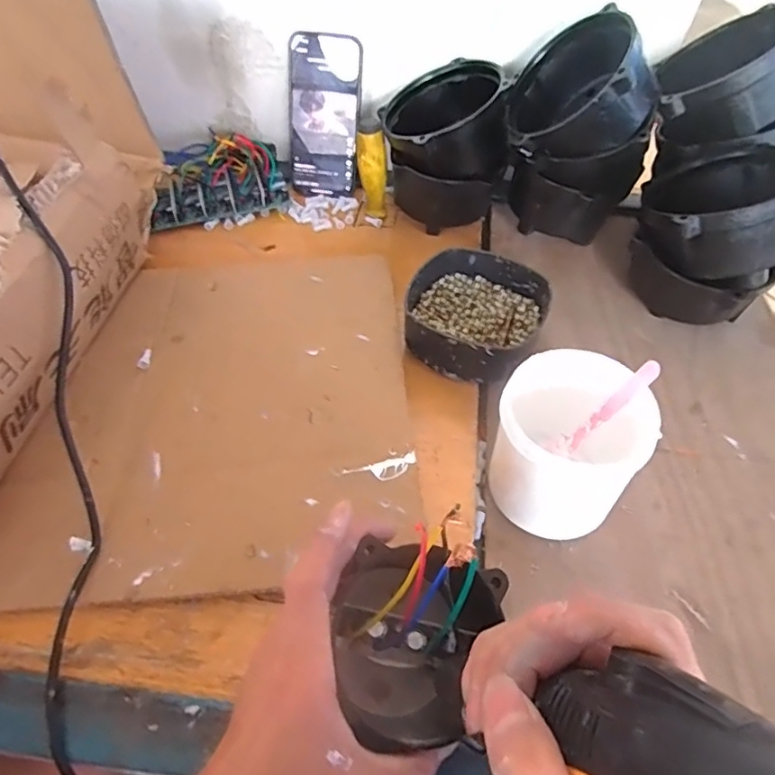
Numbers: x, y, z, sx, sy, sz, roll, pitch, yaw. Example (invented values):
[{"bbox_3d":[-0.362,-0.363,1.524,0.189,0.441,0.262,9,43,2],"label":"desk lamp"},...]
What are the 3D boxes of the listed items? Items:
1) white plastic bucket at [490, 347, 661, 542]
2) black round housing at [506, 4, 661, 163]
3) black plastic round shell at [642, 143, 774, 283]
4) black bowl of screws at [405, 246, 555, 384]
[{"bbox_3d":[0.121,0.043,0.385,0.093,0.099,0.091,1,51,-1],"label":"white plastic bucket"},{"bbox_3d":[0.181,-0.270,0.523,0.077,0.129,0.136,26,34,-32],"label":"black round housing"},{"bbox_3d":[0.293,-0.161,0.493,0.123,0.066,0.145,-11,41,23],"label":"black plastic round shell"},{"bbox_3d":[0.077,-0.067,0.506,0.117,0.039,0.126,1,51,-1],"label":"black bowl of screws"}]

